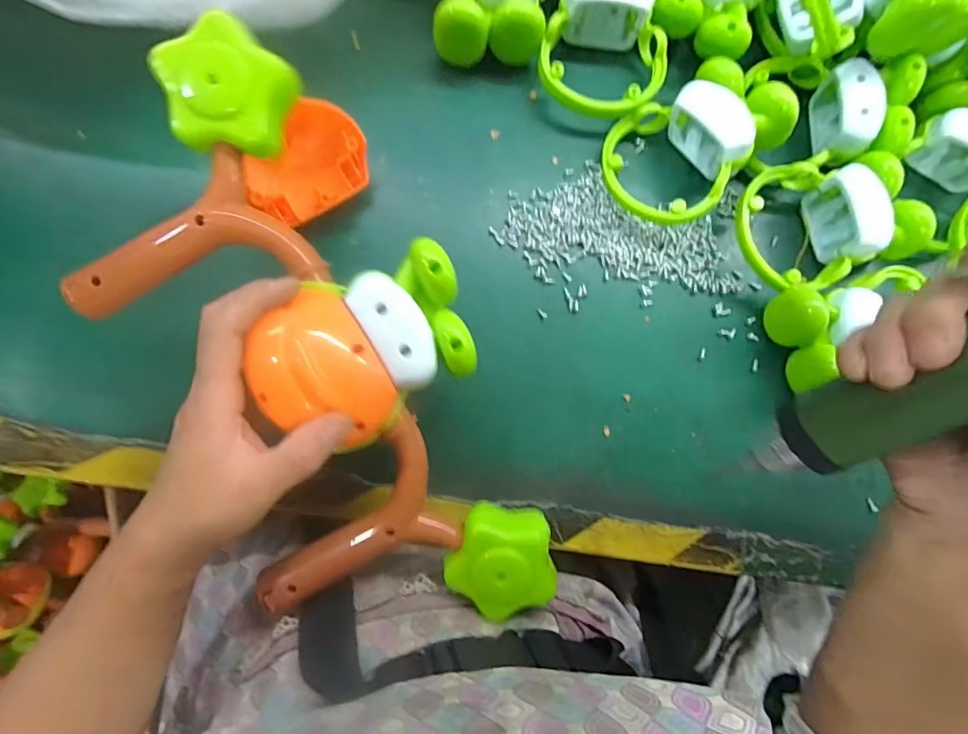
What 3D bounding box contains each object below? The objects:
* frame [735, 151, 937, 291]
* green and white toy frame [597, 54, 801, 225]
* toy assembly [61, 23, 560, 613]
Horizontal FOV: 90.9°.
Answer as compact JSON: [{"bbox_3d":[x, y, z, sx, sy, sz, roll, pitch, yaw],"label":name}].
[{"bbox_3d":[0.257,-0.110,0.368,0.121,0.054,0.103,-20,83,-8],"label":"frame"},{"bbox_3d":[0.152,-0.168,0.356,0.117,0.061,0.093,-41,87,-10],"label":"green and white toy frame"},{"bbox_3d":[-0.093,0.002,0.266,0.180,0.061,0.356,-30,98,-10],"label":"toy assembly"}]

